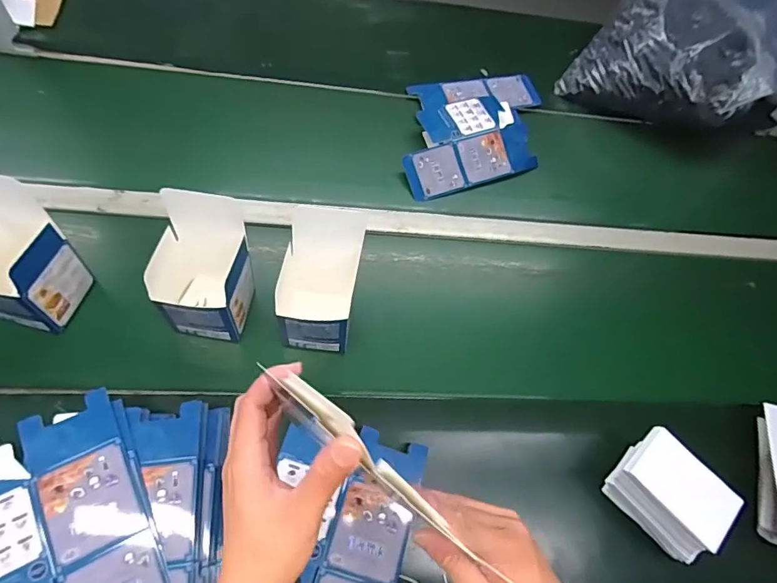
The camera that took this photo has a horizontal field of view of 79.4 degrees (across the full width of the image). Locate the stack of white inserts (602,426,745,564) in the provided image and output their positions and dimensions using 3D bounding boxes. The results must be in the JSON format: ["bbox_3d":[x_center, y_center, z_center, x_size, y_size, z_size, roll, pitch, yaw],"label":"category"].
[{"bbox_3d":[0.327,0.236,0.554,0.080,0.096,0.121,-38,67,-20],"label":"stack of white inserts"}]

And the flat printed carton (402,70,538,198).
[{"bbox_3d":[0.149,-0.286,0.808,0.288,0.046,0.224,-14,61,-8],"label":"flat printed carton"}]

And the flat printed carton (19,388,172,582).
[{"bbox_3d":[-0.263,0.224,0.430,0.083,0.006,0.253,-21,72,-20],"label":"flat printed carton"}]

